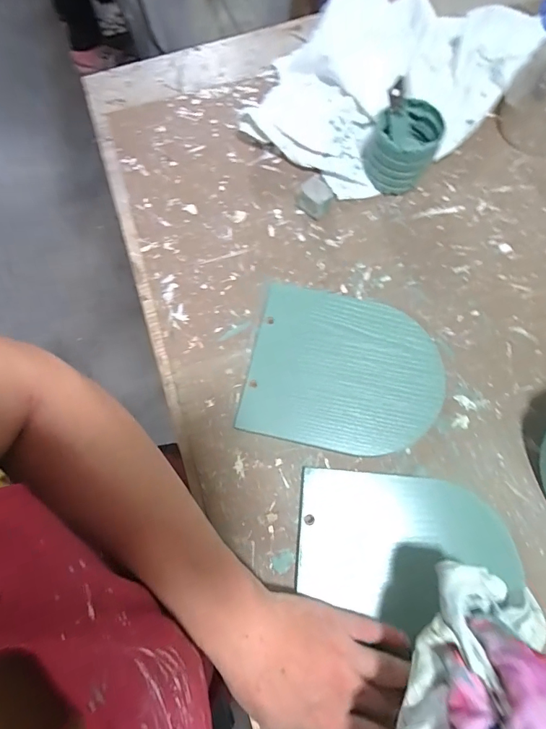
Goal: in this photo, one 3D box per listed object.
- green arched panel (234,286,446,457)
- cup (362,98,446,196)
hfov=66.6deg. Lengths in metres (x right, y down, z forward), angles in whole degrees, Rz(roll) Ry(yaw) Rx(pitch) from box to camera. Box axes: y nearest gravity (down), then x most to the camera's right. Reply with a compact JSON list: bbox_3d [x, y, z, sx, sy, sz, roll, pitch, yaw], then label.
[{"bbox_3d":[0.065,0.005,0.381,0.168,0.007,0.146,11,73,7],"label":"green arched panel"},{"bbox_3d":[0.129,-0.213,0.420,0.067,0.066,0.065,0,73,1],"label":"cup"}]

